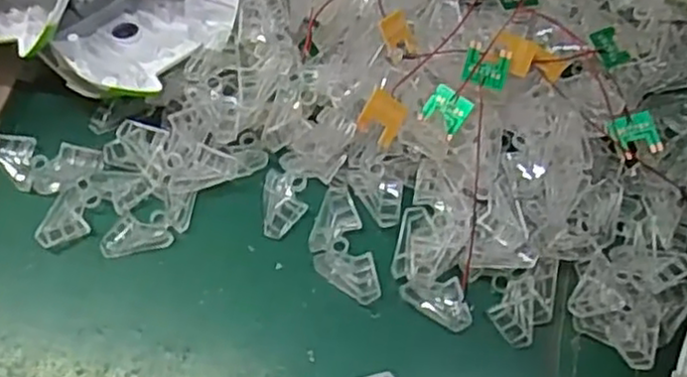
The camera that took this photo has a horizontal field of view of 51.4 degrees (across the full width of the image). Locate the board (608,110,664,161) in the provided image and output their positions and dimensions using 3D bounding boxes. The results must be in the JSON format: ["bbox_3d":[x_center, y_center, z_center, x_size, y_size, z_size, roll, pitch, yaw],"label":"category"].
[{"bbox_3d":[0.168,-0.031,0.413,0.027,0.004,0.024,-16,79,-1],"label":"board"}]

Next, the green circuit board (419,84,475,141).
[{"bbox_3d":[0.056,-0.042,0.393,0.024,0.009,0.024,34,89,13],"label":"green circuit board"}]

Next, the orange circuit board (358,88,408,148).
[{"bbox_3d":[0.022,-0.040,0.397,0.025,0.004,0.028,27,86,-23],"label":"orange circuit board"}]

